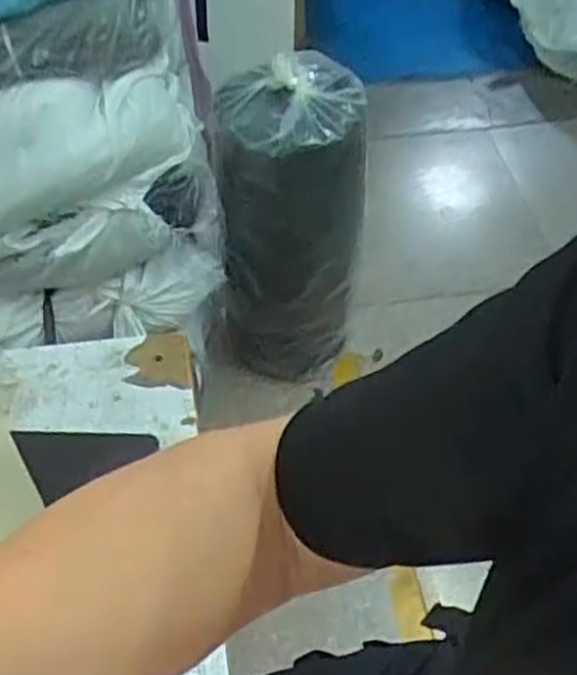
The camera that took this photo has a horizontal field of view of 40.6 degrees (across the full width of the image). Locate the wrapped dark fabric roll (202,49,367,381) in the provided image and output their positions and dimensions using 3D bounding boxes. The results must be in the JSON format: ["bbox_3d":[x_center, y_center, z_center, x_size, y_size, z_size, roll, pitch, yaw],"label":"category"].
[{"bbox_3d":[-0.014,-0.181,1.454,0.263,0.688,0.221,18,53,13],"label":"wrapped dark fabric roll"}]

